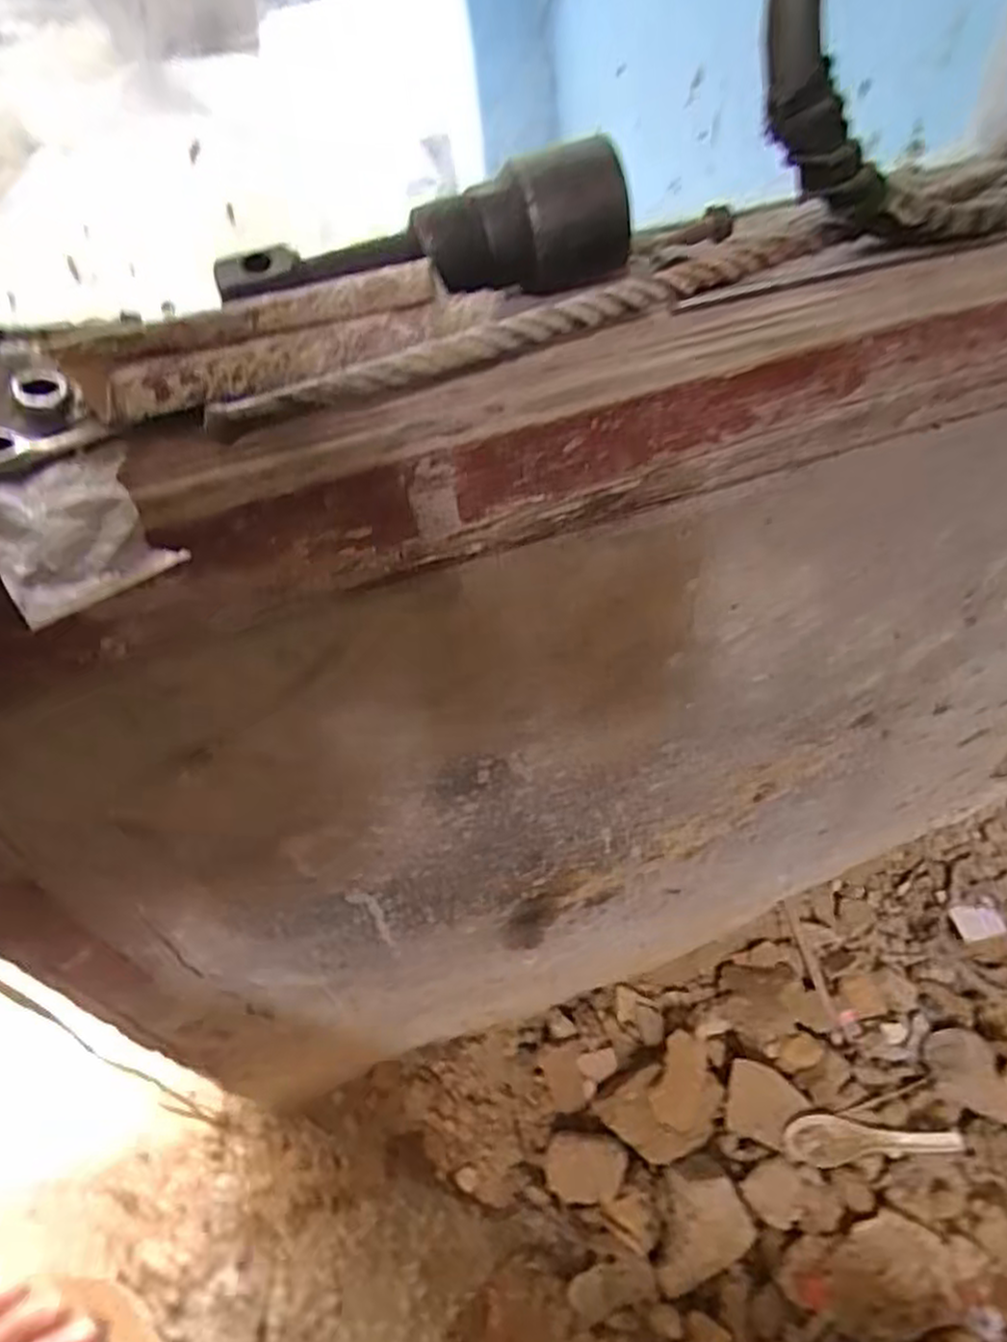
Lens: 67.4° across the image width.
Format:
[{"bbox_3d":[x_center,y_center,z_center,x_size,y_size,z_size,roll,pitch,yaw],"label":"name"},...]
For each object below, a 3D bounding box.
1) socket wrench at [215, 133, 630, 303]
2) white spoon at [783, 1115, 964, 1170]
[{"bbox_3d":[-0.022,-0.122,0.216,0.118,0.032,0.026,-13,49,-5],"label":"socket wrench"},{"bbox_3d":[0.257,0.326,0.525,0.115,0.011,0.029,-4,48,1],"label":"white spoon"}]

